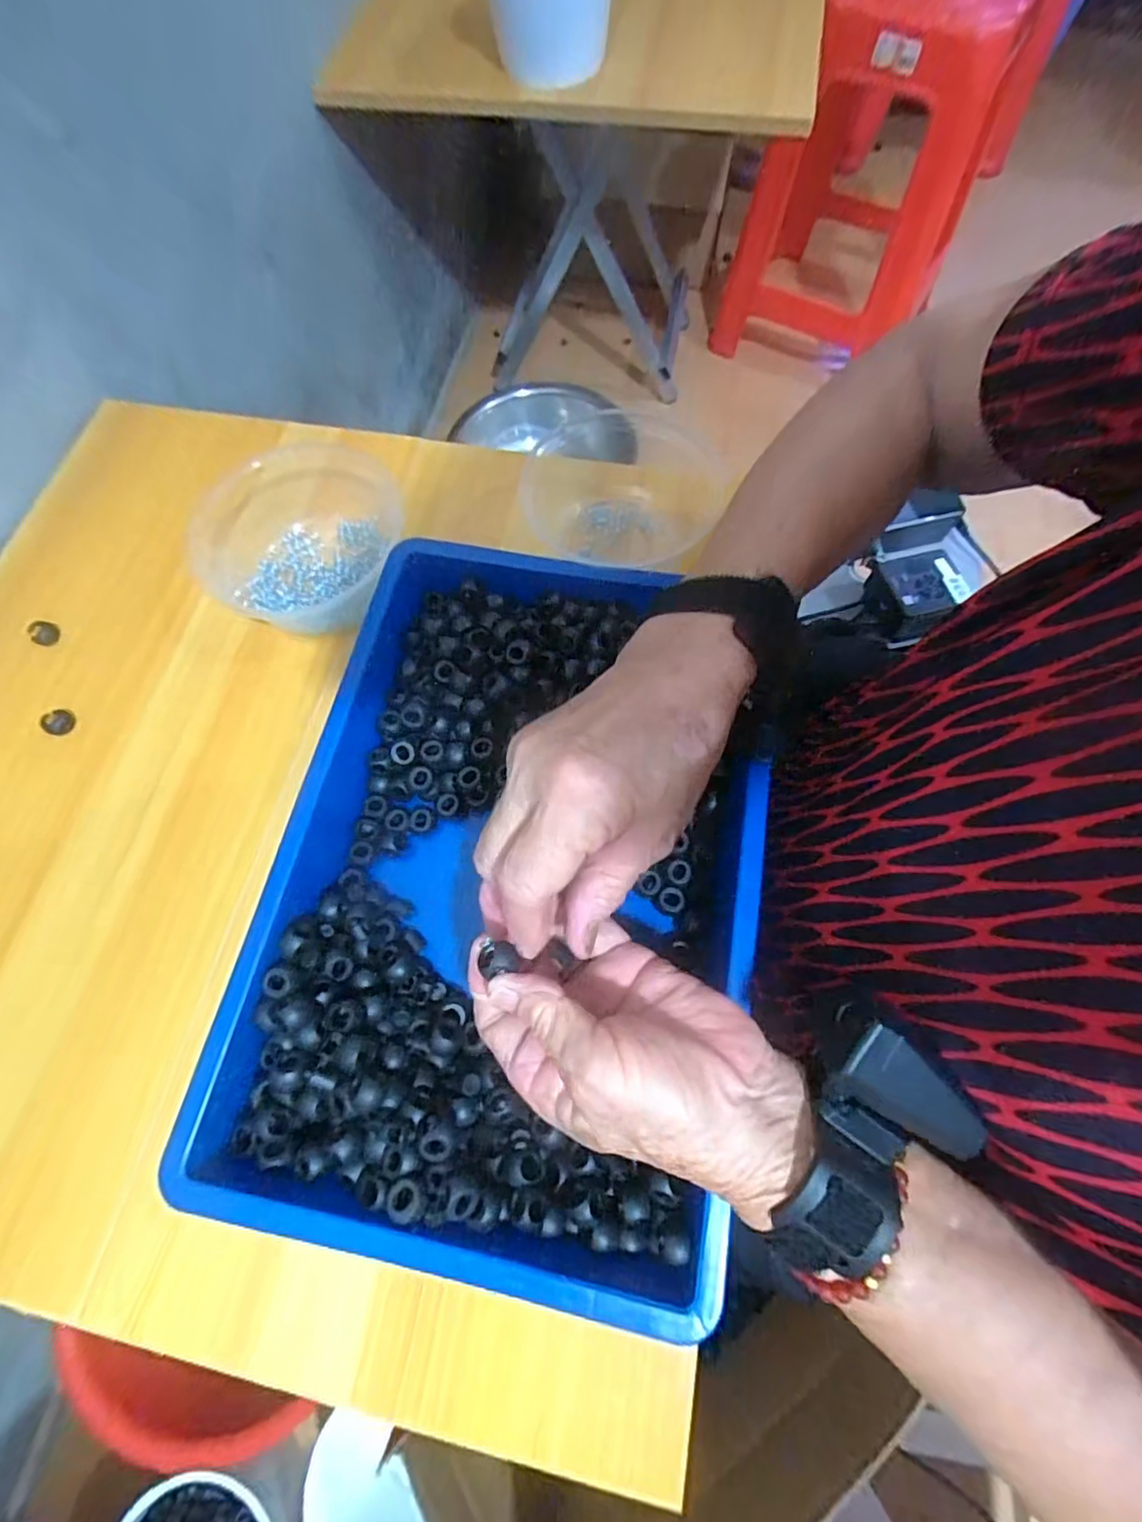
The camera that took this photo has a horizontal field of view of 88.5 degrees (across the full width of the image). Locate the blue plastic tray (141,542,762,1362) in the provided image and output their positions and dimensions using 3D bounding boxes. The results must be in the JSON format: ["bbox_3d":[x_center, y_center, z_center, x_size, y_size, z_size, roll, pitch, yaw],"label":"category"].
[{"bbox_3d":[-0.034,0.054,0.333,0.265,0.067,0.360,10,70,5],"label":"blue plastic tray"}]

